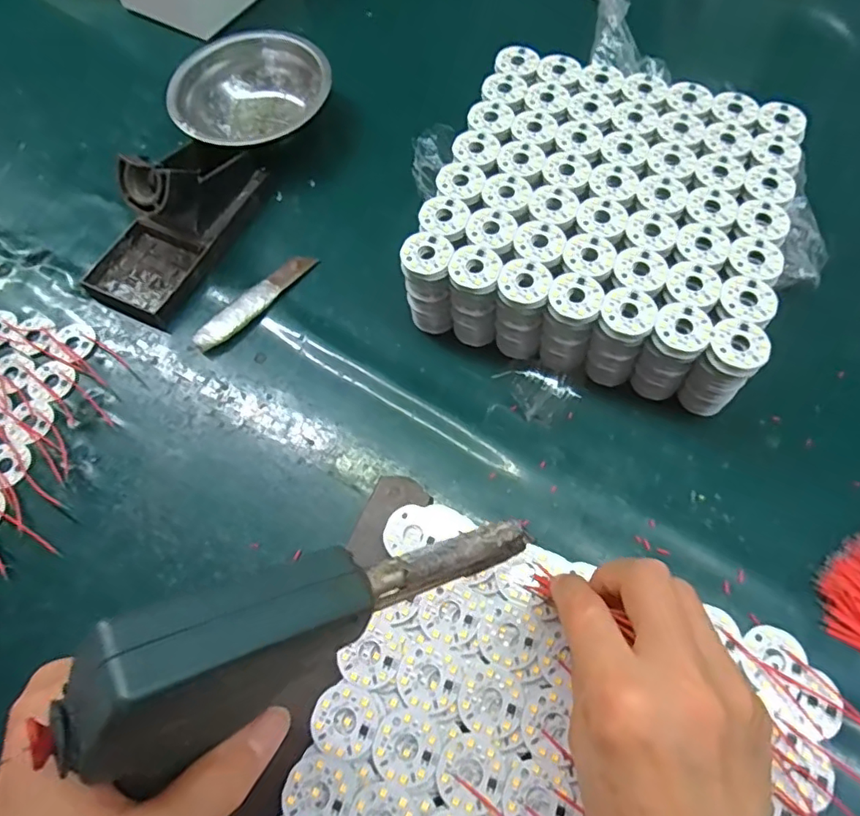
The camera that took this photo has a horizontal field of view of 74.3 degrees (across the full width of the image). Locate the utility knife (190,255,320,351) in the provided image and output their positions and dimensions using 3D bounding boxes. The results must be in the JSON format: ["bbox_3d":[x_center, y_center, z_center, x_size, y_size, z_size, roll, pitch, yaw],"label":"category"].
[{"bbox_3d":[-0.126,-0.078,0.408,0.019,0.009,0.105,39,72,18],"label":"utility knife"}]

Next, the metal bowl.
[{"bbox_3d":[-0.148,-0.257,0.478,0.126,0.048,0.126,-1,65,2],"label":"metal bowl"}]

